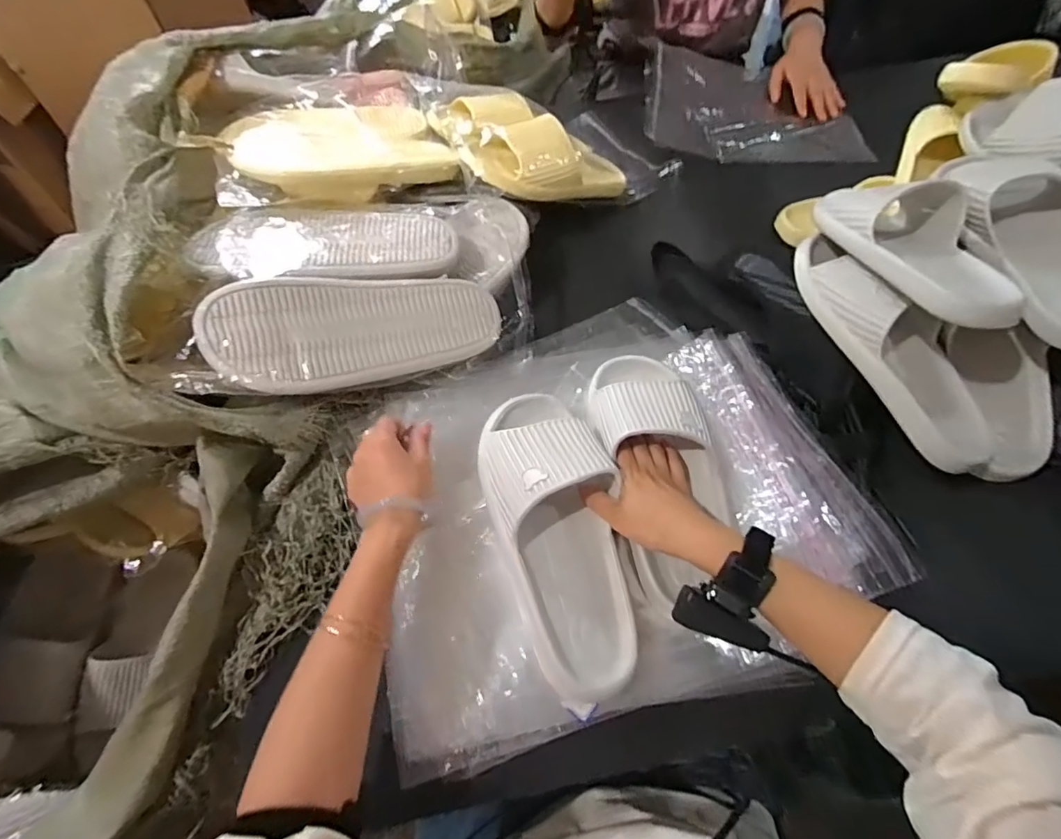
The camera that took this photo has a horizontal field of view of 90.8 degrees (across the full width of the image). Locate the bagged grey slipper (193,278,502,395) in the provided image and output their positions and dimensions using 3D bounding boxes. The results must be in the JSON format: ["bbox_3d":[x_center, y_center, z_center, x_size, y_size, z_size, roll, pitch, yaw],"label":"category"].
[{"bbox_3d":[-0.181,-0.088,0.559,0.282,0.075,0.111,-9,86,-21],"label":"bagged grey slipper"}]

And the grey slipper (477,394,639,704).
[{"bbox_3d":[0.024,0.093,0.466,0.110,0.063,0.274,-12,66,-5],"label":"grey slipper"}]

